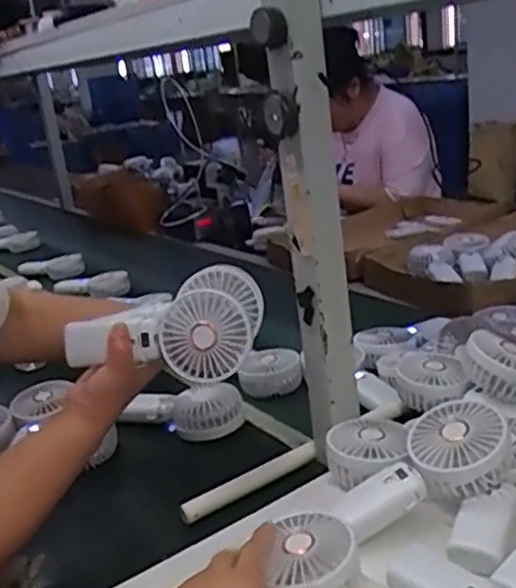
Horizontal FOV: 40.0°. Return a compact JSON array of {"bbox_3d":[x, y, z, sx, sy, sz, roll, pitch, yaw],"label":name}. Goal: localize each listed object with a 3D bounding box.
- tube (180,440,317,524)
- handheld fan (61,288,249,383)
[{"bbox_3d":[-0.007,0.194,0.736,0.162,0.019,0.017,-17,21,-31],"label":"tube"},{"bbox_3d":[-0.094,0.043,0.684,0.174,0.078,0.030,-3,18,13],"label":"handheld fan"}]

